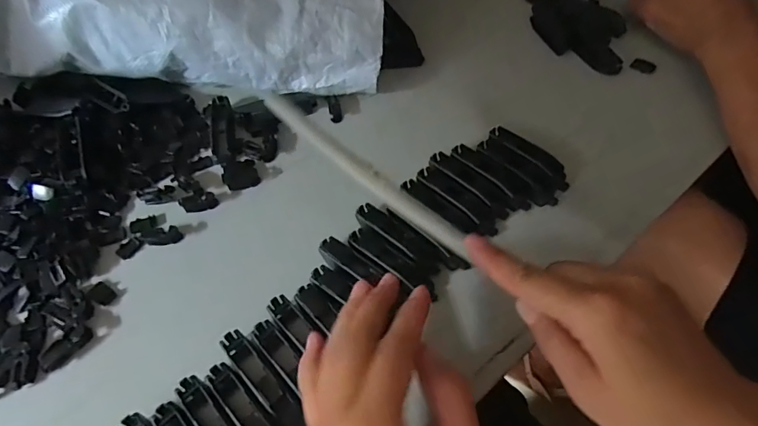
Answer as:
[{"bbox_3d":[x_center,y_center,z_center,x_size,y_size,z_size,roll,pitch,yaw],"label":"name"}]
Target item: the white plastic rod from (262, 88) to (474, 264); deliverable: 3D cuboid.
[{"bbox_3d":[-0.009,-0.026,0.284,0.160,0.010,0.013,39,67,14],"label":"white plastic rod"}]

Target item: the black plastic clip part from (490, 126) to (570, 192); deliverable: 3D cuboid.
[{"bbox_3d":[0.123,-0.048,0.376,0.016,0.014,0.076,-36,64,-19],"label":"black plastic clip part"}]

